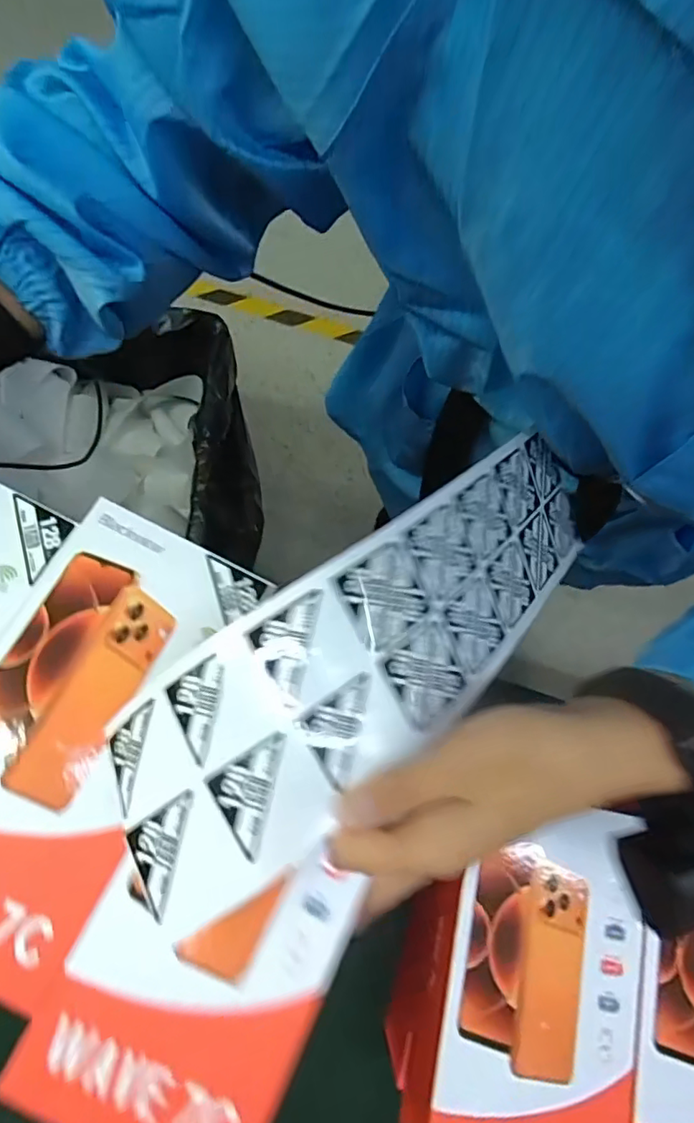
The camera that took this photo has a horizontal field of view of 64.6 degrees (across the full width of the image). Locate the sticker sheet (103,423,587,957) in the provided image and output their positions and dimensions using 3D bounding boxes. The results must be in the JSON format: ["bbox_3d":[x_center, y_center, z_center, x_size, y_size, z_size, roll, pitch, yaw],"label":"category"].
[{"bbox_3d":[0.025,0.025,0.239,0.272,0.056,0.077,-36,81,-25],"label":"sticker sheet"}]

